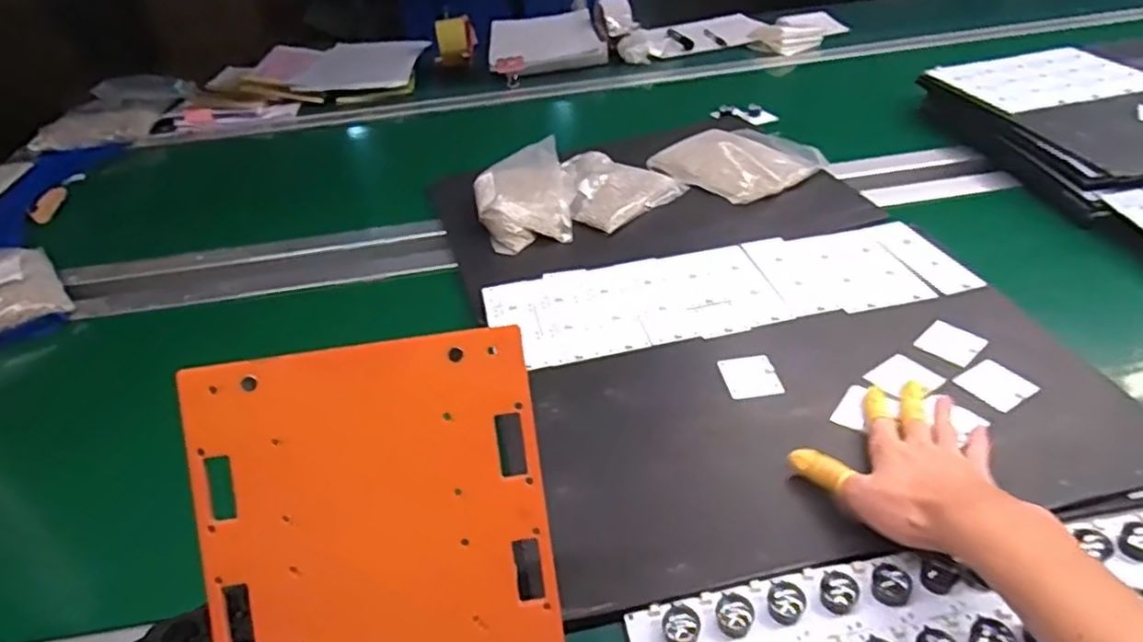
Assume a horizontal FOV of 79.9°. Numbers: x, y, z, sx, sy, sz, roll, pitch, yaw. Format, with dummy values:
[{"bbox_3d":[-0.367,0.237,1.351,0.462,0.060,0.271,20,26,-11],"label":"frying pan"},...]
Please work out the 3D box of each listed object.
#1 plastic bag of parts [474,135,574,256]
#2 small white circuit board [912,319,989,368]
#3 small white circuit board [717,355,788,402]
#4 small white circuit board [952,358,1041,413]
[{"bbox_3d":[-0.060,-0.157,0.851,0.122,0.048,0.175,-7,40,0],"label":"plastic bag of parts"},{"bbox_3d":[0.334,0.019,0.602,0.048,0.004,0.047,-30,45,-26],"label":"small white circuit board"},{"bbox_3d":[0.154,0.047,0.588,0.047,0.004,0.050,-9,40,-3],"label":"small white circuit board"},{"bbox_3d":[0.351,0.051,0.562,0.050,0.004,0.047,-25,43,-20],"label":"small white circuit board"}]

